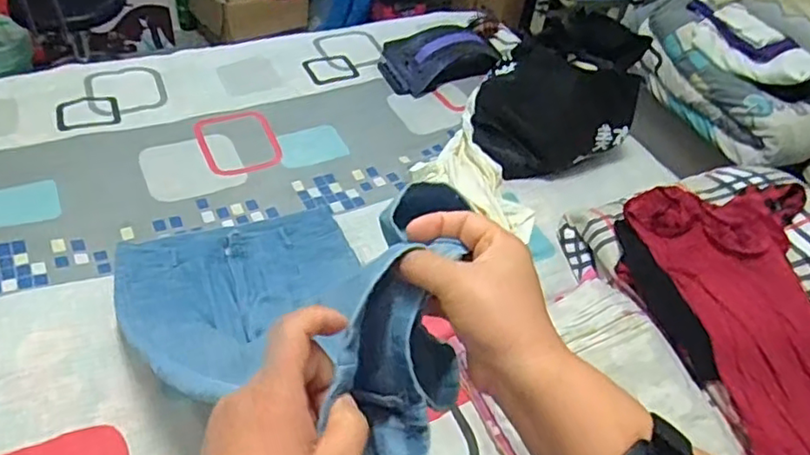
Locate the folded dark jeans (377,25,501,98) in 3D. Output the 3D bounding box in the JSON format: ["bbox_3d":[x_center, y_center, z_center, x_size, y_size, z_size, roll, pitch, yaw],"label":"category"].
[{"bbox_3d":[0.094,-0.487,1.726,0.340,0.066,0.270,-13,49,-19],"label":"folded dark jeans"}]

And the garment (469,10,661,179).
[{"bbox_3d":[0.351,-0.288,1.405,0.369,0.281,0.284,12,45,4],"label":"garment"}]

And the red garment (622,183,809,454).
[{"bbox_3d":[0.566,0.140,0.988,0.321,0.080,0.508,0,58,-8],"label":"red garment"}]

